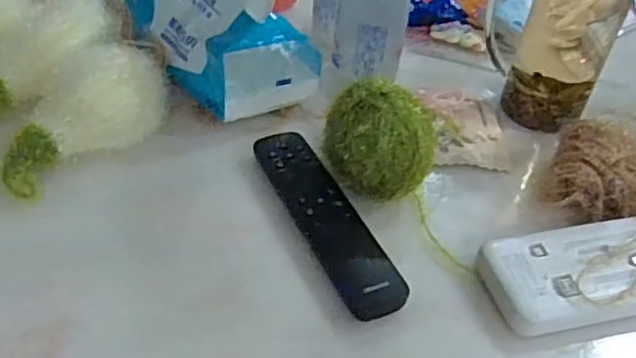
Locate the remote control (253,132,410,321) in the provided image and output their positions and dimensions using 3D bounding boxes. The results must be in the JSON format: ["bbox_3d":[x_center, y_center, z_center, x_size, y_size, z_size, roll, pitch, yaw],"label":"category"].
[{"bbox_3d":[0.004,0.024,0.450,0.040,0.011,0.170,-14,46,-22],"label":"remote control"}]

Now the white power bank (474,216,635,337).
[{"bbox_3d":[0.183,0.059,0.425,0.147,0.022,0.072,-6,44,-14],"label":"white power bank"}]

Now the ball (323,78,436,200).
[{"bbox_3d":[0.041,-0.021,0.461,0.064,0.071,0.064,4,42,-3],"label":"ball"}]

